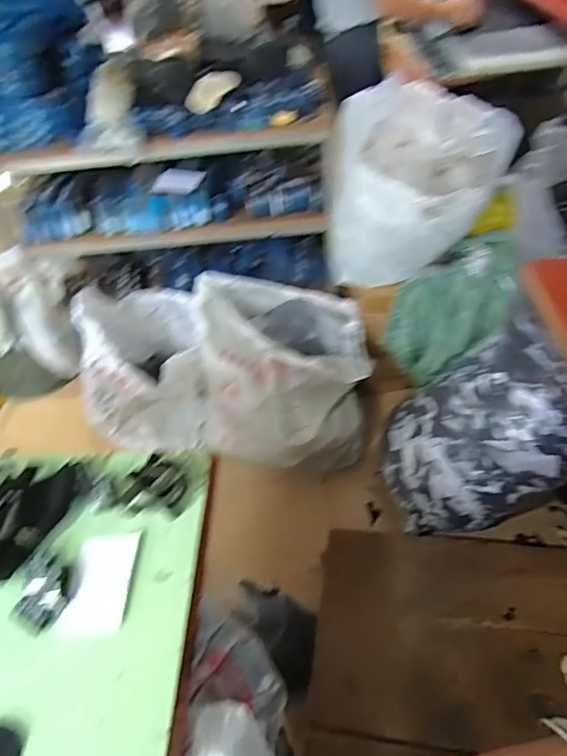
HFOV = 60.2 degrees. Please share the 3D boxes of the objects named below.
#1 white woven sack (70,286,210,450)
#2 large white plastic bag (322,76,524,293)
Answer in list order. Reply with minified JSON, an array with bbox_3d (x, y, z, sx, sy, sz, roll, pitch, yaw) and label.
[{"bbox_3d":[-0.491,-0.026,1.766,0.420,0.580,0.457,-8,53,-5],"label":"white woven sack"},{"bbox_3d":[0.356,-0.547,1.452,0.460,0.567,0.367,29,59,21],"label":"large white plastic bag"}]

